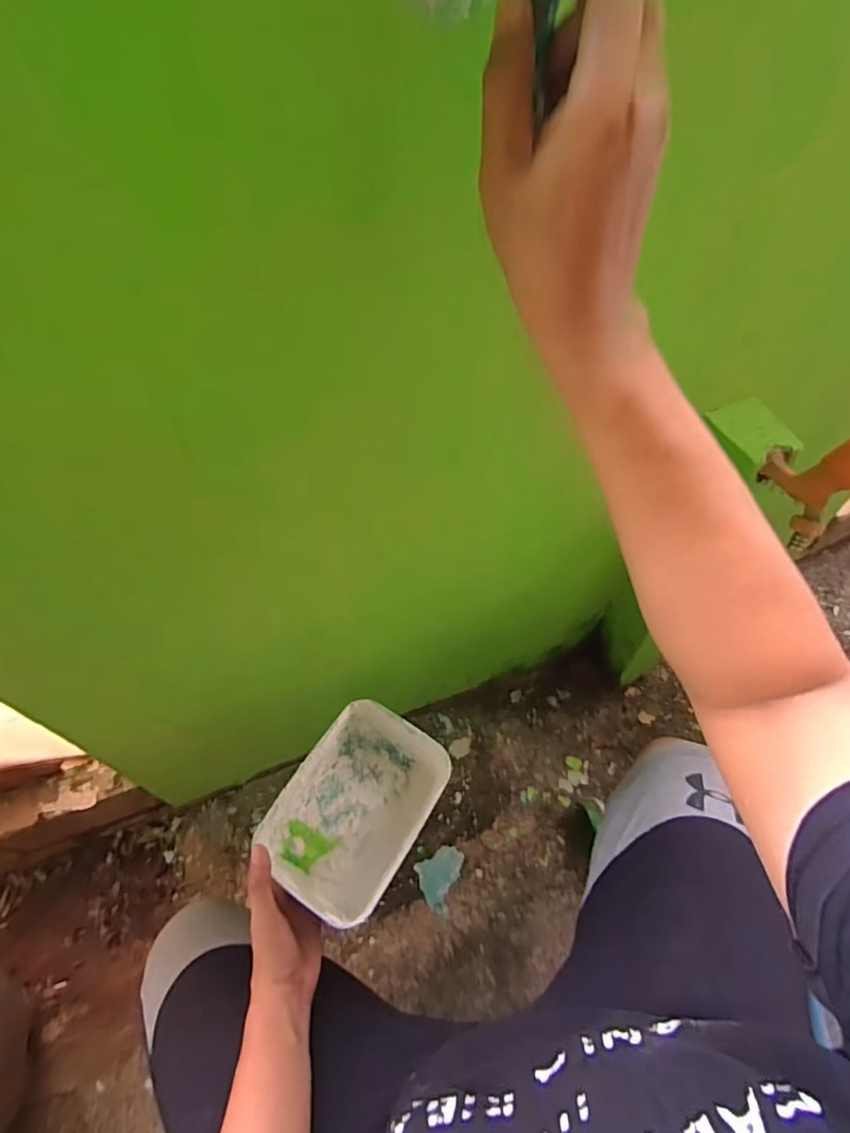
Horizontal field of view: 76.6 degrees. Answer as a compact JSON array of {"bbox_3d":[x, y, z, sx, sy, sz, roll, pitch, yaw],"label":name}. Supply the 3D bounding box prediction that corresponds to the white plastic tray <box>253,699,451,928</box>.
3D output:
[{"bbox_3d":[-0.073,0.265,0.592,0.136,0.091,0.192,25,60,20],"label":"white plastic tray"}]

